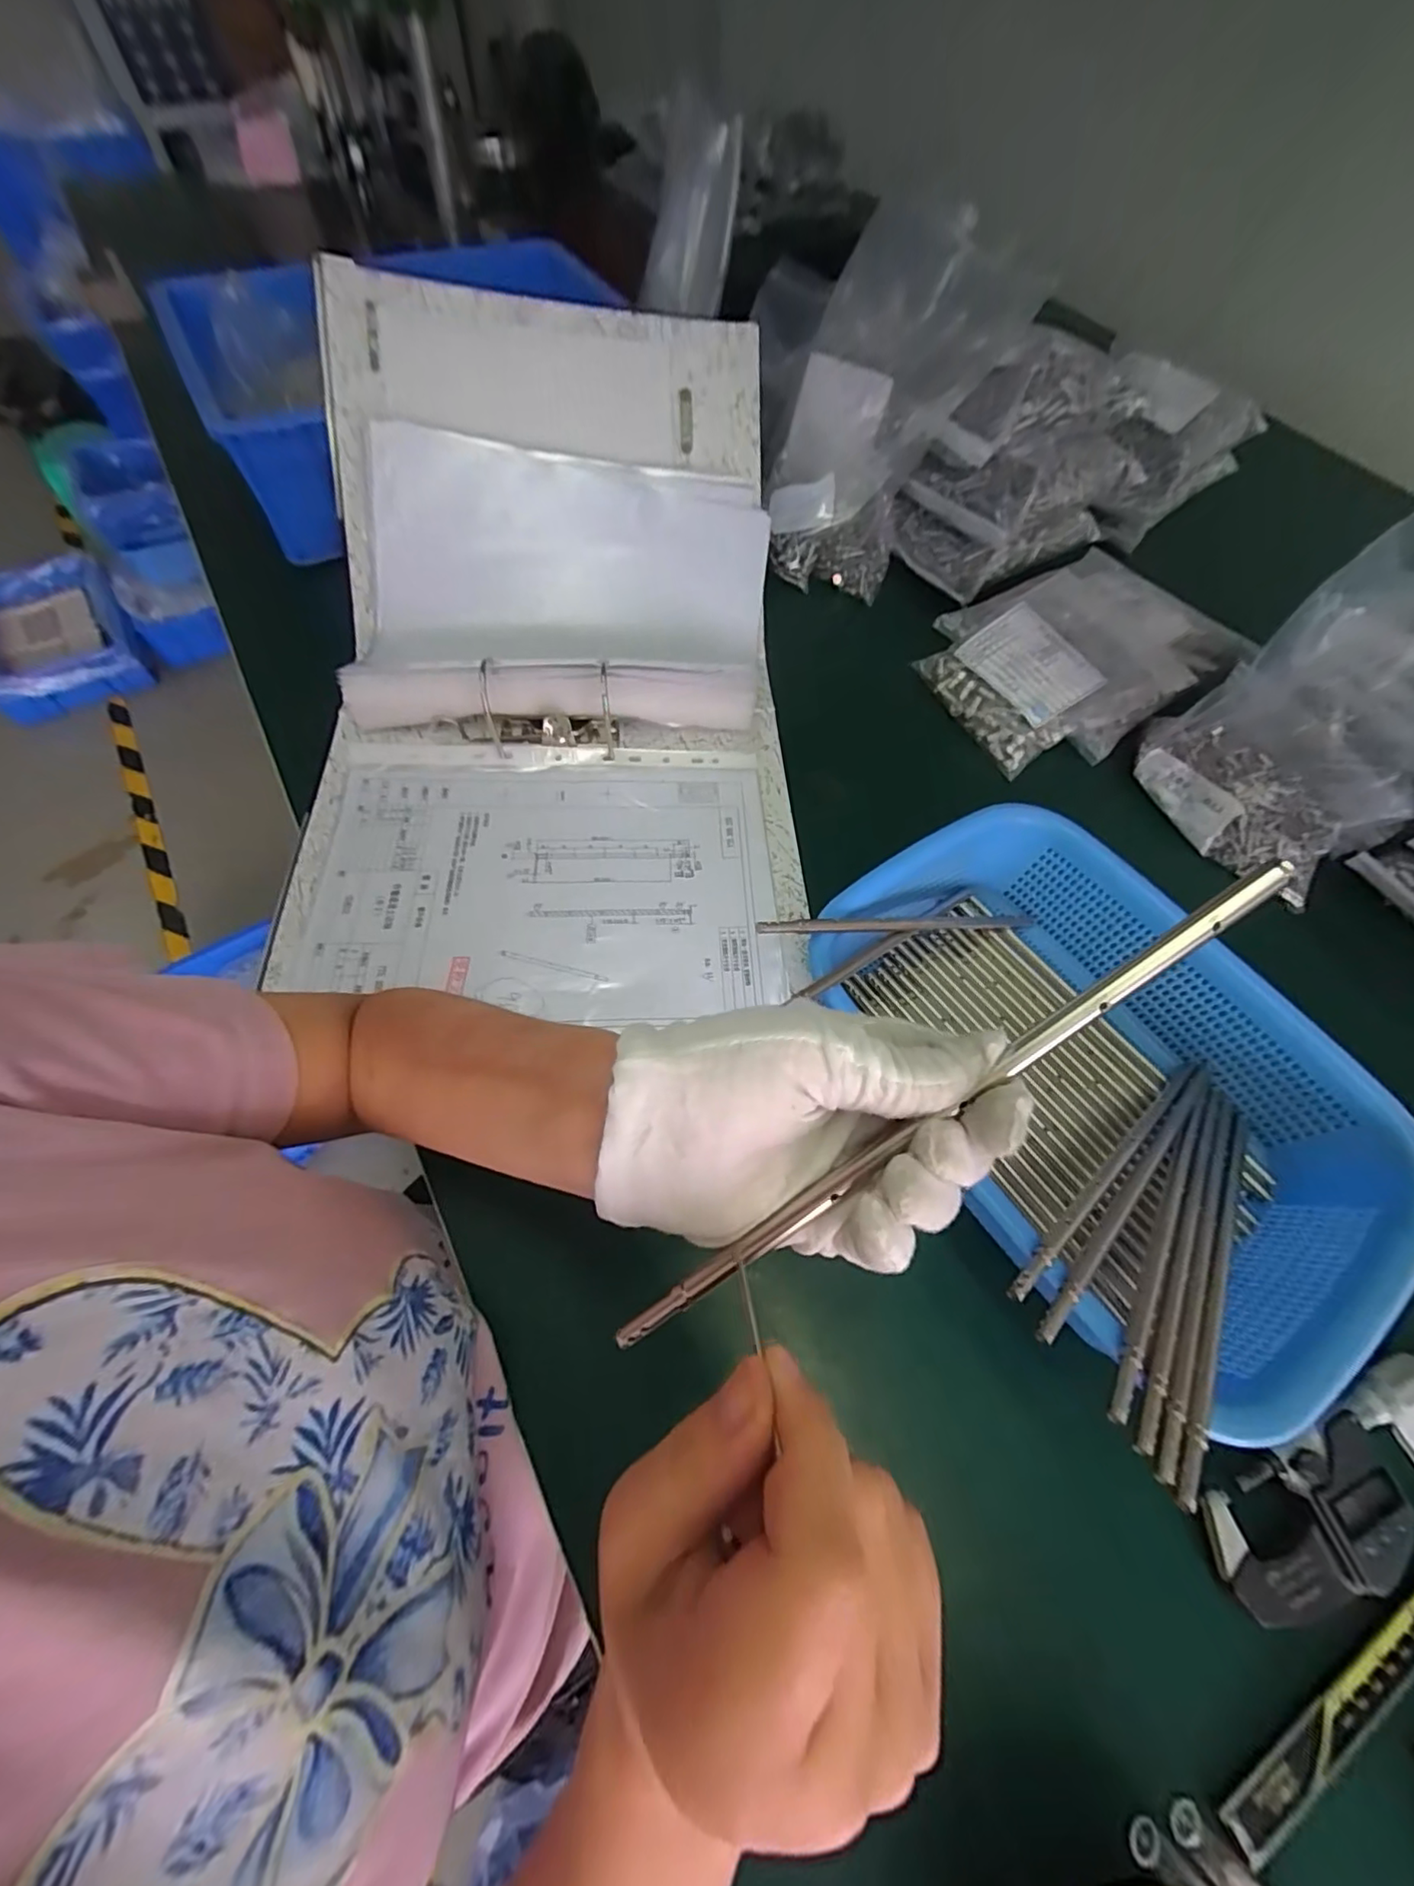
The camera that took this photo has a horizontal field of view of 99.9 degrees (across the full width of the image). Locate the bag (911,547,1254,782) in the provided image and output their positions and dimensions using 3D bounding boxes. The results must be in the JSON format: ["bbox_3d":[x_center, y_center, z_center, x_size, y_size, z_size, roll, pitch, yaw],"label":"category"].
[{"bbox_3d":[0.317,-0.252,0.512,0.233,0.049,0.177,-23,67,-13],"label":"bag"}]

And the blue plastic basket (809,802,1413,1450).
[{"bbox_3d":[0.198,0.064,0.323,0.213,0.071,0.286,-30,69,-16],"label":"blue plastic basket"}]

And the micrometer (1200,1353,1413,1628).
[{"bbox_3d":[0.299,0.245,0.273,0.158,0.018,0.053,-26,68,-14],"label":"micrometer"}]

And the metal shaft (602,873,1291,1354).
[{"bbox_3d":[0.061,0.052,0.170,0.226,0.004,0.007,-39,69,8],"label":"metal shaft"}]

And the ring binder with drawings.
[{"bbox_3d":[-0.108,-0.225,0.433,0.348,0.163,0.543,2,64,-2],"label":"ring binder with drawings"}]

